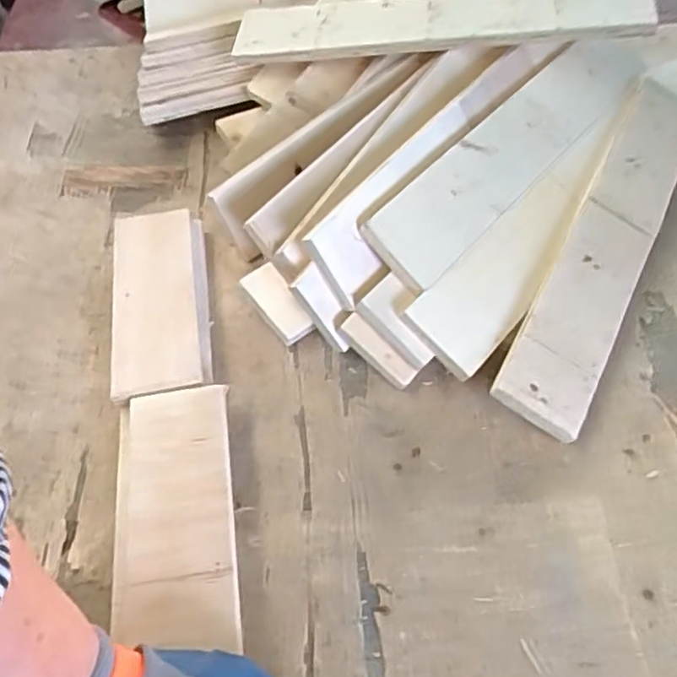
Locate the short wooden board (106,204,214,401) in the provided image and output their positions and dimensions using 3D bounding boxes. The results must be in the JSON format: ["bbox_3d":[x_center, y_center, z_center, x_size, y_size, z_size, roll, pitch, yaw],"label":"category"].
[{"bbox_3d":[-0.150,-0.032,0.567,0.077,0.027,0.192,-10,58,0],"label":"short wooden board"}]

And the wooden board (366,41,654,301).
[{"bbox_3d":[0.160,-0.177,0.581,0.074,0.013,0.362,48,65,-3],"label":"wooden board"}]

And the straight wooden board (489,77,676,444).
[{"bbox_3d":[0.232,-0.089,0.561,0.069,0.011,0.375,31,65,3],"label":"straight wooden board"}]

